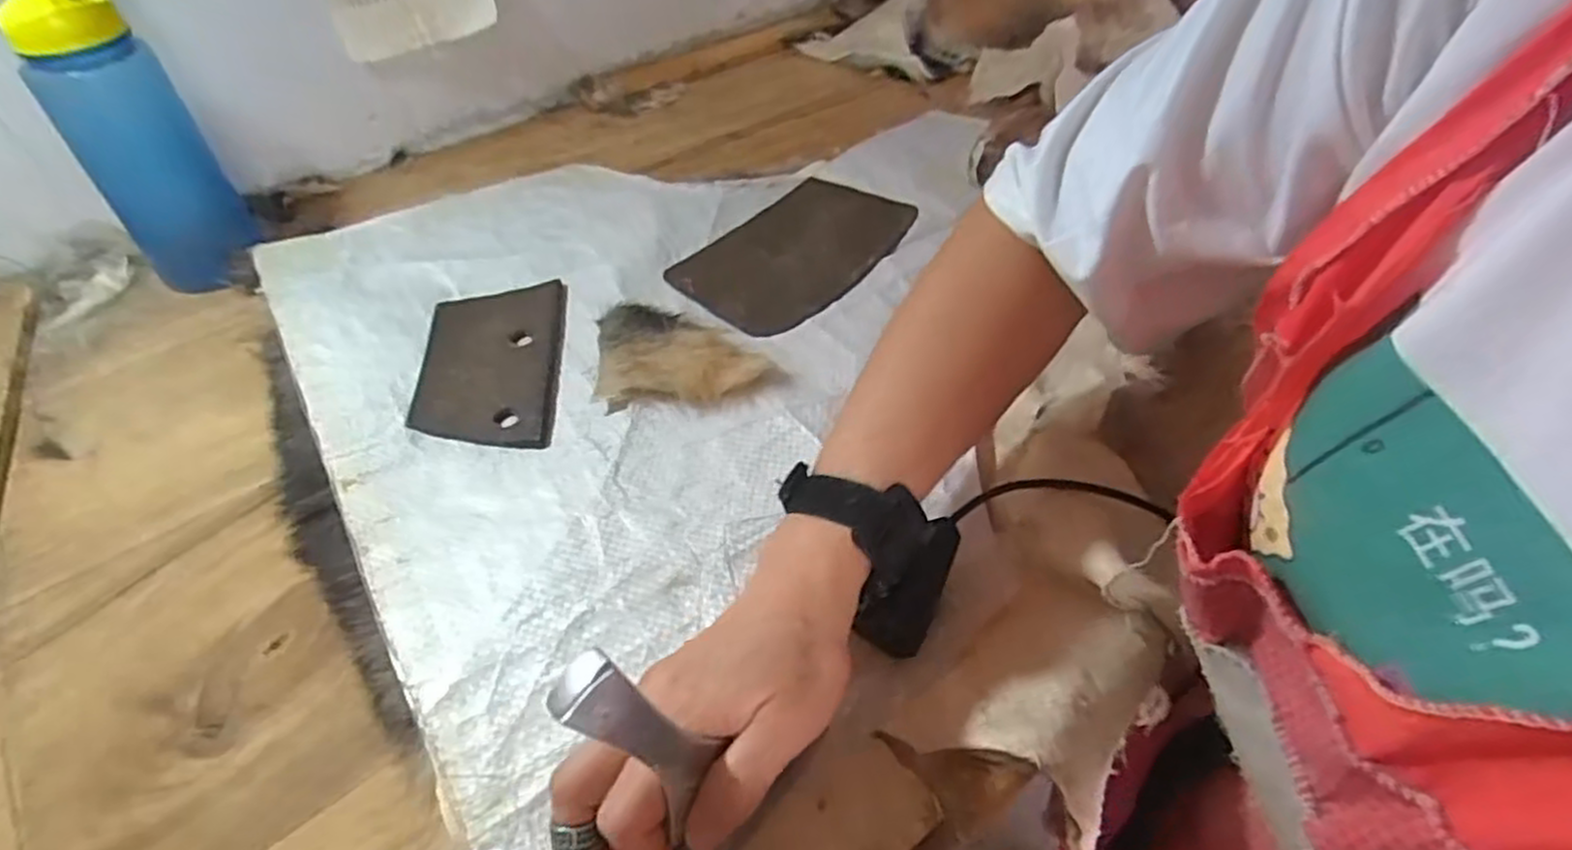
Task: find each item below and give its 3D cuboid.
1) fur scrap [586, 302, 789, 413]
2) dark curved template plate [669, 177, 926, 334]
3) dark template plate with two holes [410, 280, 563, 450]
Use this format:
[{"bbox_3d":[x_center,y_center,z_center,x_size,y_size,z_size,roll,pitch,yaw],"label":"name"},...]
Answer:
[{"bbox_3d":[-0.068,-0.047,0.531,0.130,0.021,0.090,2,50,4],"label":"fur scrap"},{"bbox_3d":[0.010,-0.144,0.632,0.127,0.007,0.203,33,57,24],"label":"dark curved template plate"},{"bbox_3d":[-0.207,-0.045,0.545,0.091,0.009,0.168,-2,47,-10],"label":"dark template plate with two holes"}]

